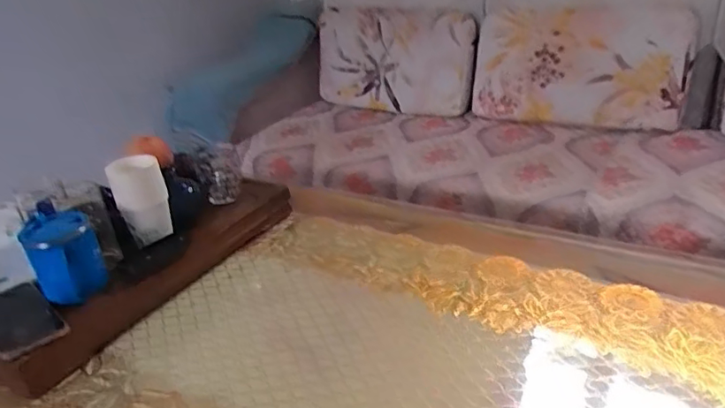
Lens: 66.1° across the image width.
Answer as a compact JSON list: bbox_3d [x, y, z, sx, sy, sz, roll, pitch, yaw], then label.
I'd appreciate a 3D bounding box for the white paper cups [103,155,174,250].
[{"bbox_3d":[-0.339,-0.006,0.851,0.074,0.120,0.075,-16,23,-29],"label":"white paper cups"}]

